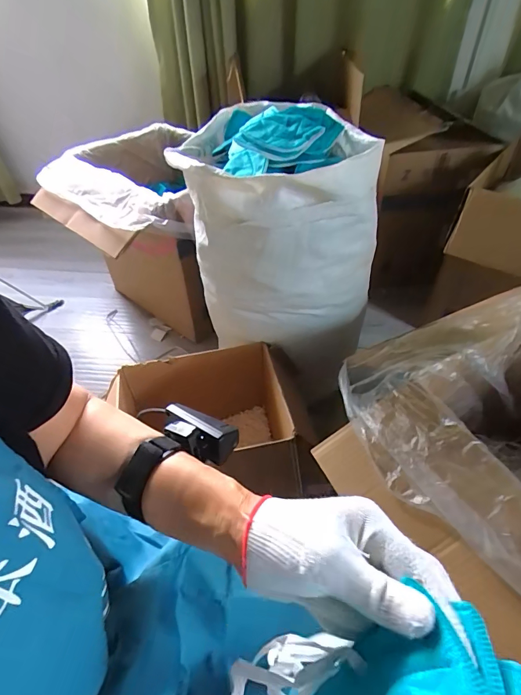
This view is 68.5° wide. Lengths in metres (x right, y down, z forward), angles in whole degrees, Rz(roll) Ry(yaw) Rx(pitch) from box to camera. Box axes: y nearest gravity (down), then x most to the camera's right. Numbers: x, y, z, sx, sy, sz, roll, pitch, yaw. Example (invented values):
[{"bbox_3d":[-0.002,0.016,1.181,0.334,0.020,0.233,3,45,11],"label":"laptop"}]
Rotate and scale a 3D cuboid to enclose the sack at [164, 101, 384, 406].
[{"bbox_3d":[0.013,-0.199,0.844,0.387,0.520,0.284,30,54,28],"label":"sack"}]

